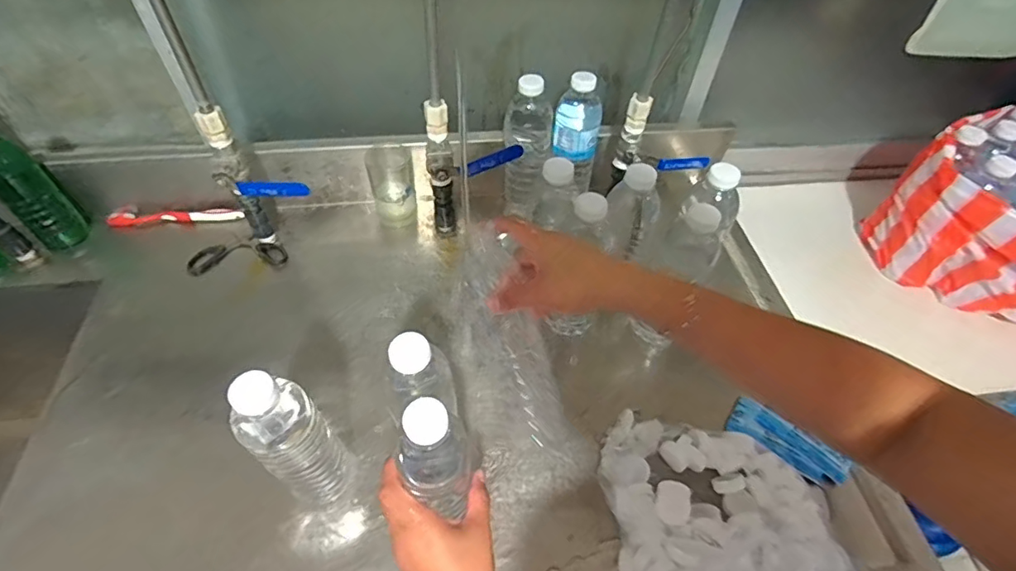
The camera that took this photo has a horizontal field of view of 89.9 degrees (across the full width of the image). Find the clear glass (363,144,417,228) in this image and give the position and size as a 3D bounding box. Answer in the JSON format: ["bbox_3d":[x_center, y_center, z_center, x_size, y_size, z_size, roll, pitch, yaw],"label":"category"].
[{"bbox_3d":[-0.163,-0.134,0.723,0.062,0.108,0.067,-11,52,-12],"label":"clear glass"}]

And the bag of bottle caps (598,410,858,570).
[{"bbox_3d":[0.205,0.211,0.504,0.218,0.039,0.182,1,51,-2],"label":"bag of bottle caps"}]

